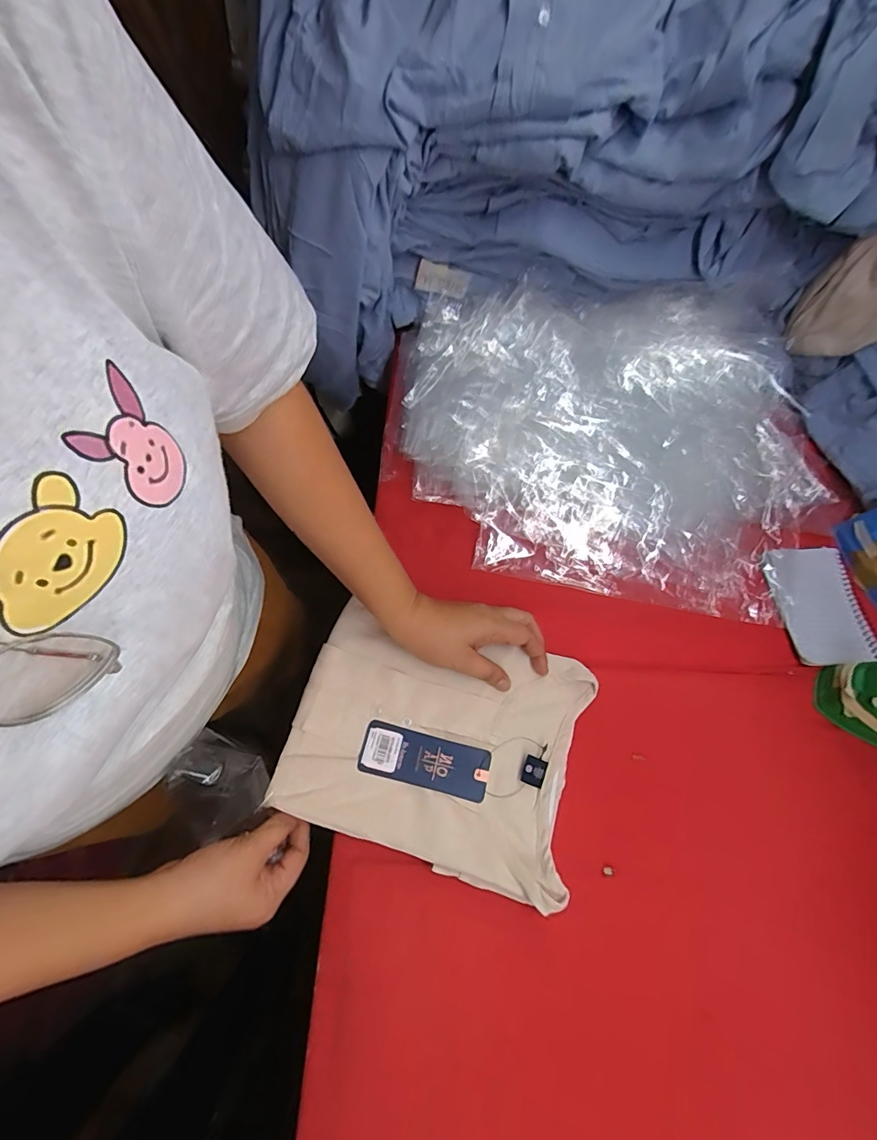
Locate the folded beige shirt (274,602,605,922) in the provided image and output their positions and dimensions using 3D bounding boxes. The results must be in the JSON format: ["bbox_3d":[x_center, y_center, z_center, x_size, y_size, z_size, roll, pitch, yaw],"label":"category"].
[{"bbox_3d":[-0.003,0.159,0.442,0.266,0.019,0.206,17,69,4],"label":"folded beige shirt"}]

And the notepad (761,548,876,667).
[{"bbox_3d":[0.418,0.037,0.502,0.101,0.010,0.127,-6,69,-5],"label":"notepad"}]

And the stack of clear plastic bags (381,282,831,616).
[{"bbox_3d":[0.192,-0.176,0.566,0.499,0.044,0.393,11,69,2],"label":"stack of clear plastic bags"}]

